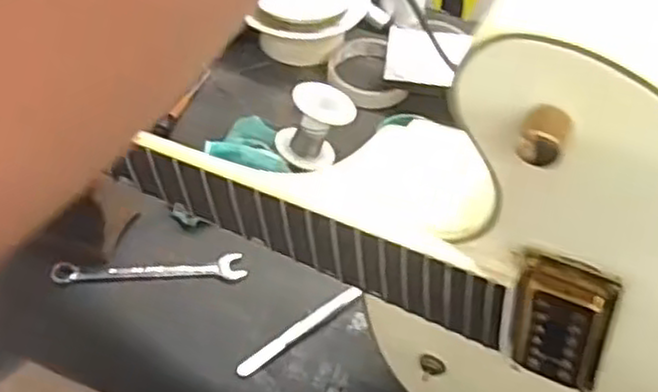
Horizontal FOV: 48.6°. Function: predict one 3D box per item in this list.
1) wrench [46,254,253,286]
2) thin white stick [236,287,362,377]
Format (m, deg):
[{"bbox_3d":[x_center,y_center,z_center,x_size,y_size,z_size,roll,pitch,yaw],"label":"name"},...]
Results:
[{"bbox_3d":[-0.134,0.055,0.552,0.139,0.012,0.023,-2,49,-5],"label":"wrench"},{"bbox_3d":[-0.020,0.097,0.534,0.112,0.006,0.012,-32,58,-27],"label":"thin white stick"}]

